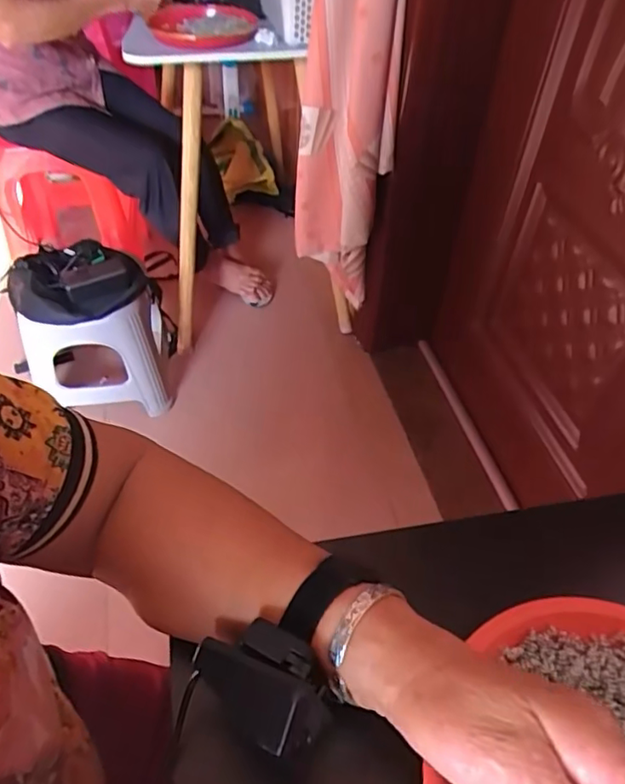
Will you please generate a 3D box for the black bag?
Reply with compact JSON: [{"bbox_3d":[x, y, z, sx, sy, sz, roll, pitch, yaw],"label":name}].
[{"bbox_3d":[-0.476,-0.225,1.182,0.254,0.084,0.164,-19,52,-18],"label":"black bag"}]

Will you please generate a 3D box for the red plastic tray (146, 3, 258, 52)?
[{"bbox_3d":[-0.215,-0.682,1.079,0.197,0.031,0.190,15,49,11],"label":"red plastic tray"}]

